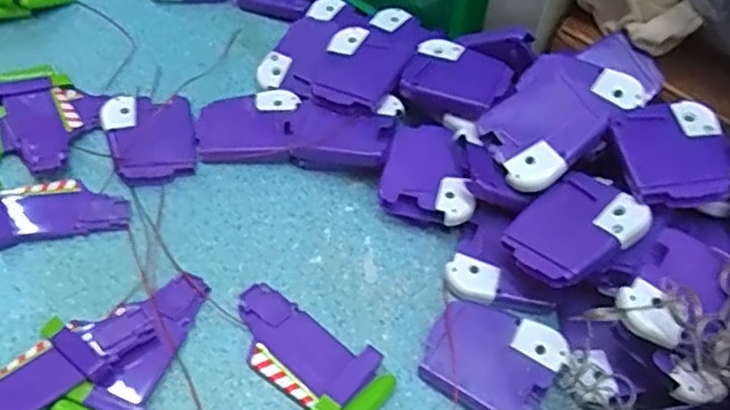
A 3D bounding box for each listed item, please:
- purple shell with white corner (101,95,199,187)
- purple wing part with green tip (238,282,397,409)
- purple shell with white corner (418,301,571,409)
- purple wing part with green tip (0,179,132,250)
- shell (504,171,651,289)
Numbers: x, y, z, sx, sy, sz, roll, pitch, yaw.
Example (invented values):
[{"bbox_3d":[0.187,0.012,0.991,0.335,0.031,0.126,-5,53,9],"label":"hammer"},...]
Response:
[{"bbox_3d":[-0.128,-0.041,0.397,0.050,0.016,0.059,-13,55,-12],"label":"purple shell with white corner"},{"bbox_3d":[-0.030,0.073,0.323,0.089,0.011,0.041,35,59,21],"label":"purple wing part with green tip"},{"bbox_3d":[0.061,0.075,0.320,0.060,0.017,0.048,27,57,16],"label":"purple shell with white corner"},{"bbox_3d":[-0.180,0.003,0.368,0.091,0.008,0.040,-7,54,-8],"label":"purple wing part with green tip"},{"bbox_3d":[0.103,0.012,0.329,0.061,0.007,0.050,-40,47,-10],"label":"shell"}]

